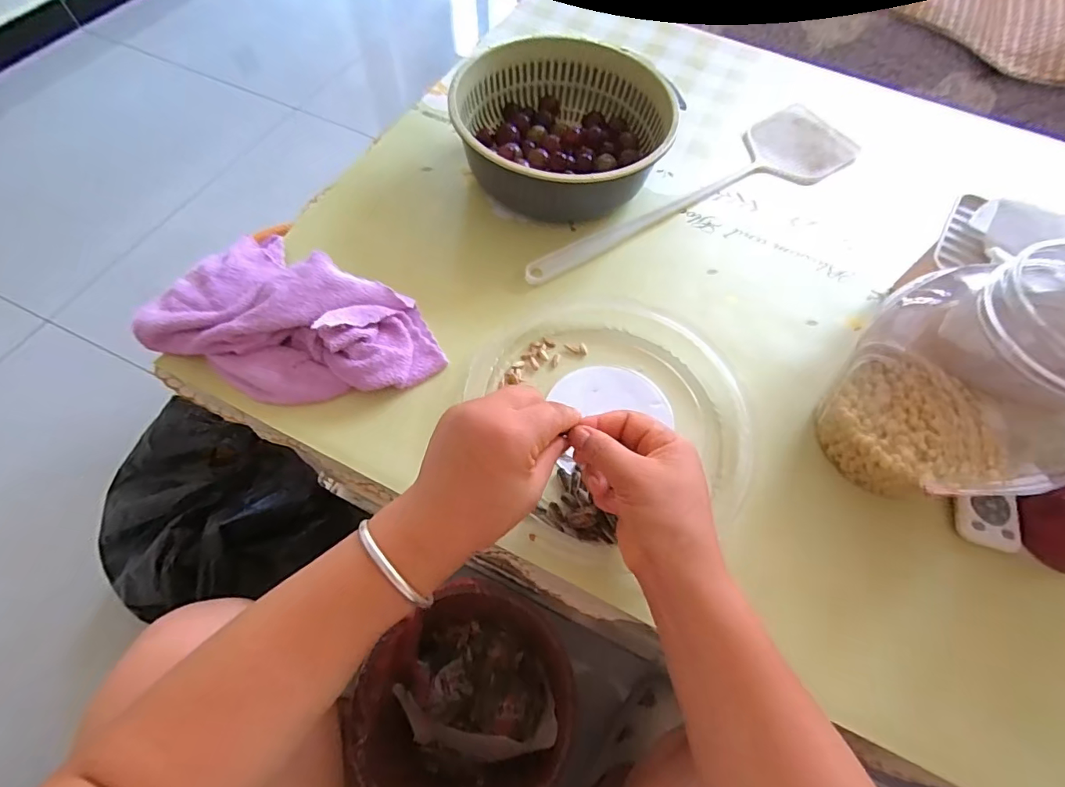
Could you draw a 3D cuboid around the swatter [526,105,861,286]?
[{"bbox_3d":[0.195,-0.216,0.539,0.458,0.008,0.104,-34,70,-19],"label":"swatter"}]

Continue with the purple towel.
[{"bbox_3d":[-0.196,-0.061,0.408,0.232,0.050,0.138,25,64,9],"label":"purple towel"}]

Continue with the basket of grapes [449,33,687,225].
[{"bbox_3d":[0.031,-0.273,0.516,0.211,0.078,0.191,18,63,5],"label":"basket of grapes"}]

